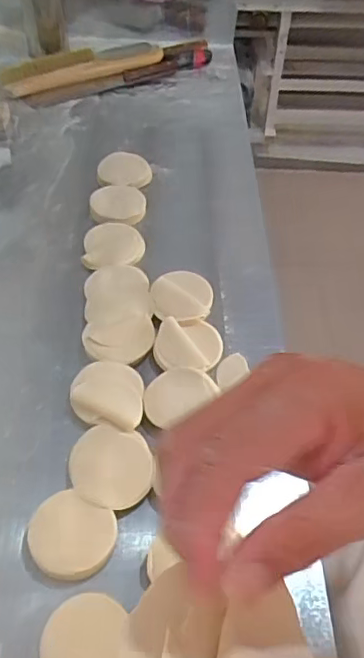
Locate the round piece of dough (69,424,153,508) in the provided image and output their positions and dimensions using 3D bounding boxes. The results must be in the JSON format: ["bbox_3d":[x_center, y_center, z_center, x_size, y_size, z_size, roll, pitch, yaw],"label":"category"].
[{"bbox_3d":[-0.077,0.150,0.629,0.087,0.014,0.092,1,51,-2],"label":"round piece of dough"}]

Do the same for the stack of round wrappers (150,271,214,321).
[{"bbox_3d":[0.000,-0.047,0.797,0.083,0.020,0.099,5,51,1],"label":"stack of round wrappers"}]

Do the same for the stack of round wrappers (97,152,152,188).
[{"bbox_3d":[-0.095,-0.273,0.982,0.084,0.010,0.101,28,47,4],"label":"stack of round wrappers"}]

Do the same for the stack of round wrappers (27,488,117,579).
[{"bbox_3d":[-0.114,0.211,0.582,0.087,0.017,0.077,20,53,13],"label":"stack of round wrappers"}]

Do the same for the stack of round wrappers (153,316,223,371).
[{"bbox_3d":[0.008,0.021,0.740,0.087,0.014,0.081,-1,51,-4],"label":"stack of round wrappers"}]

